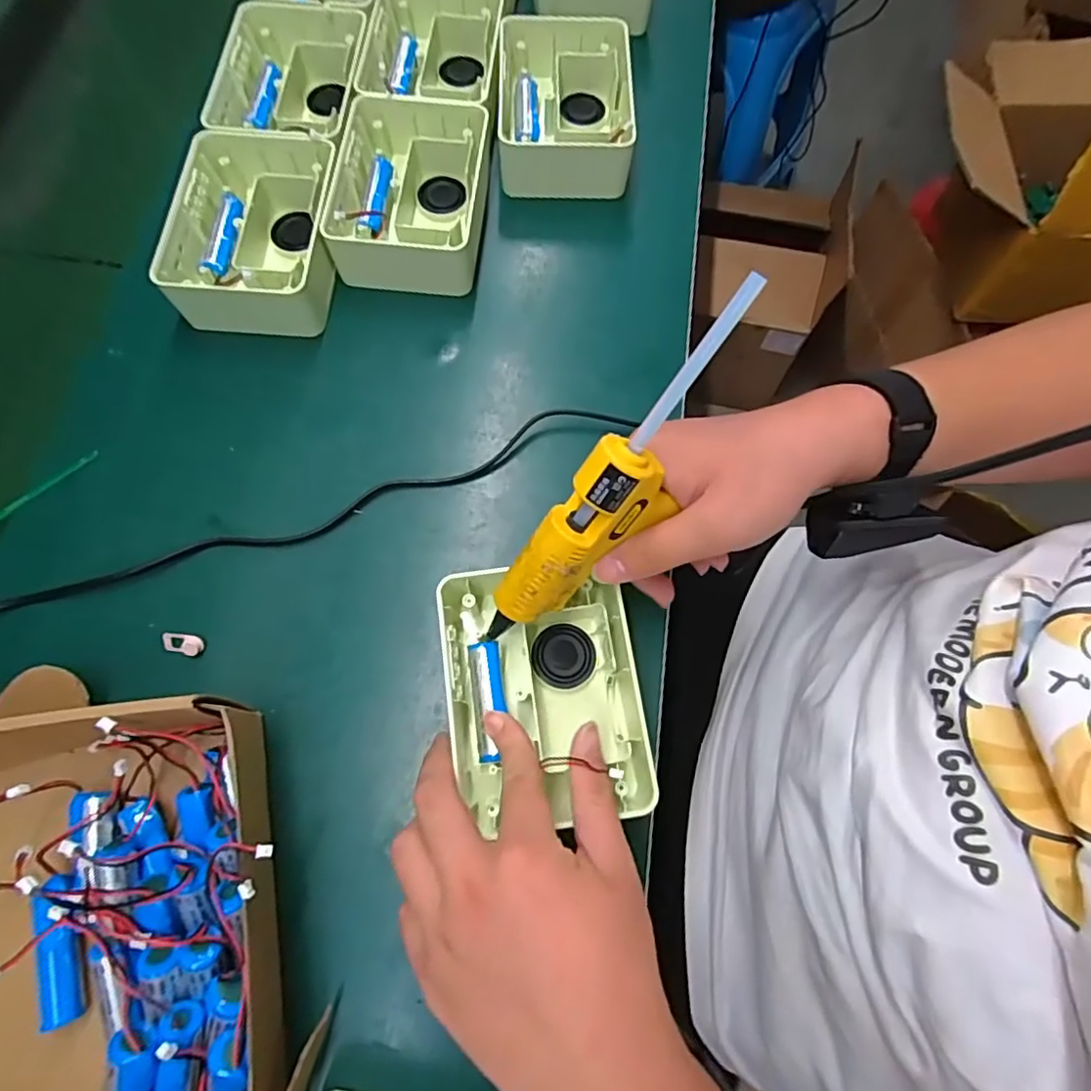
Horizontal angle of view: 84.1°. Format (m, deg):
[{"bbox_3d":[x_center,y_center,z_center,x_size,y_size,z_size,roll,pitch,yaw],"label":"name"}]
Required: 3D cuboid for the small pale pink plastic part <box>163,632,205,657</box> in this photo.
[{"bbox_3d":[-0.223,0.060,0.371,0.025,0.004,0.012,8,71,1],"label":"small pale pink plastic part"}]

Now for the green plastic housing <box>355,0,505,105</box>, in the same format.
[{"bbox_3d":[-0.092,-0.406,0.508,0.112,0.047,0.148,4,71,-1],"label":"green plastic housing"}]

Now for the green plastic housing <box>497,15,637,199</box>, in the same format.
[{"bbox_3d":[0.015,-0.357,0.501,0.101,0.056,0.142,0,71,-2],"label":"green plastic housing"}]

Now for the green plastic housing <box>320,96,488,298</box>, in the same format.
[{"bbox_3d":[-0.102,-0.267,0.466,0.116,0.052,0.146,4,71,-1],"label":"green plastic housing"}]

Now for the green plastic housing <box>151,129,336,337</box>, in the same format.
[{"bbox_3d":[-0.212,-0.229,0.449,0.110,0.054,0.143,4,71,-1],"label":"green plastic housing"}]

